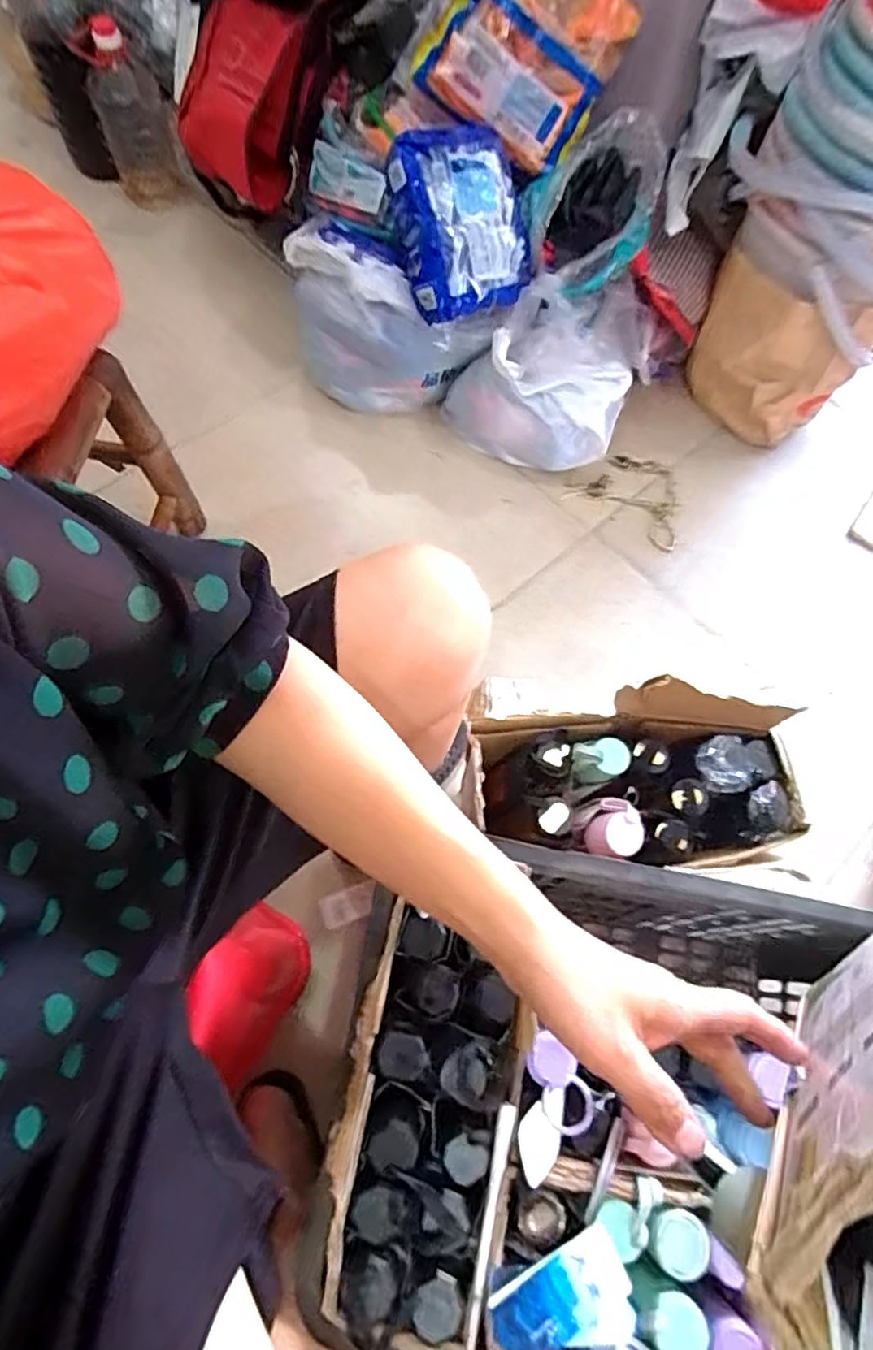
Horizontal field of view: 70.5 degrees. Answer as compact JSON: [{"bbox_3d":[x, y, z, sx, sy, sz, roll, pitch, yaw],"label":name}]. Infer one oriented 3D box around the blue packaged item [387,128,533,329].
[{"bbox_3d":[0.036,-0.650,0.893,0.177,0.226,0.069,-21,29,-11],"label":"blue packaged item"}]

